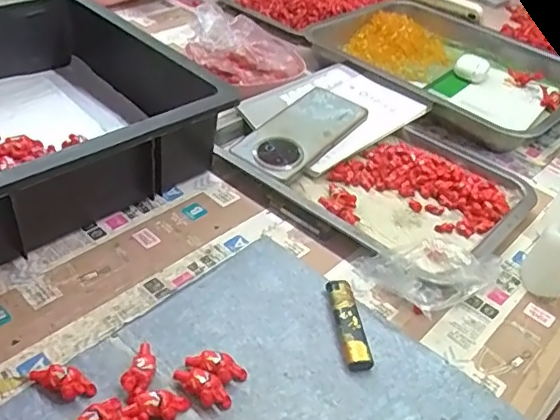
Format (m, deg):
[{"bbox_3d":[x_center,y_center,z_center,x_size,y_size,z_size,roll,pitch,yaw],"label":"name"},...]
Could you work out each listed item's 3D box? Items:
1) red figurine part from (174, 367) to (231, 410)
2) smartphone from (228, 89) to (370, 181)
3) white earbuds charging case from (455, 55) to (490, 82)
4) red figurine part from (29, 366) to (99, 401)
[{"bbox_3d":[-0.051,0.118,0.376,0.041,0.013,0.017,30,45,26],"label":"red figurine part"},{"bbox_3d":[0.024,-0.087,0.609,0.077,0.011,0.156,33,53,24],"label":"smartphone"},{"bbox_3d":[0.263,-0.193,0.770,0.045,0.021,0.043,16,41,12],"label":"white earbuds charging case"},{"bbox_3d":[-0.145,0.113,0.372,0.044,0.016,0.017,19,41,14],"label":"red figurine part"}]

